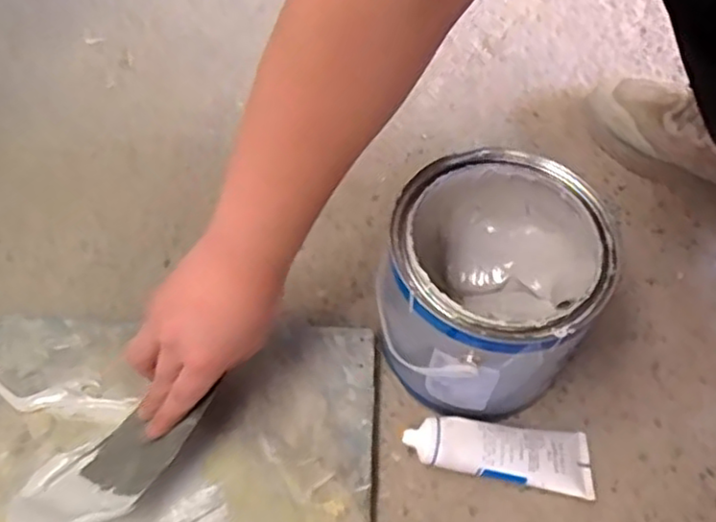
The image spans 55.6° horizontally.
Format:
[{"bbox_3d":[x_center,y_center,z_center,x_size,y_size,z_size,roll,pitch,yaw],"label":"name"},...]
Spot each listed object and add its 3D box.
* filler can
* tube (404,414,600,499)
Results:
[{"bbox_3d":[0.097,0.020,0.526,0.155,0.151,0.156,1,57,-1],"label":"filler can"},{"bbox_3d":[0.109,0.149,0.524,0.143,0.030,0.049,4,57,1],"label":"tube"}]

